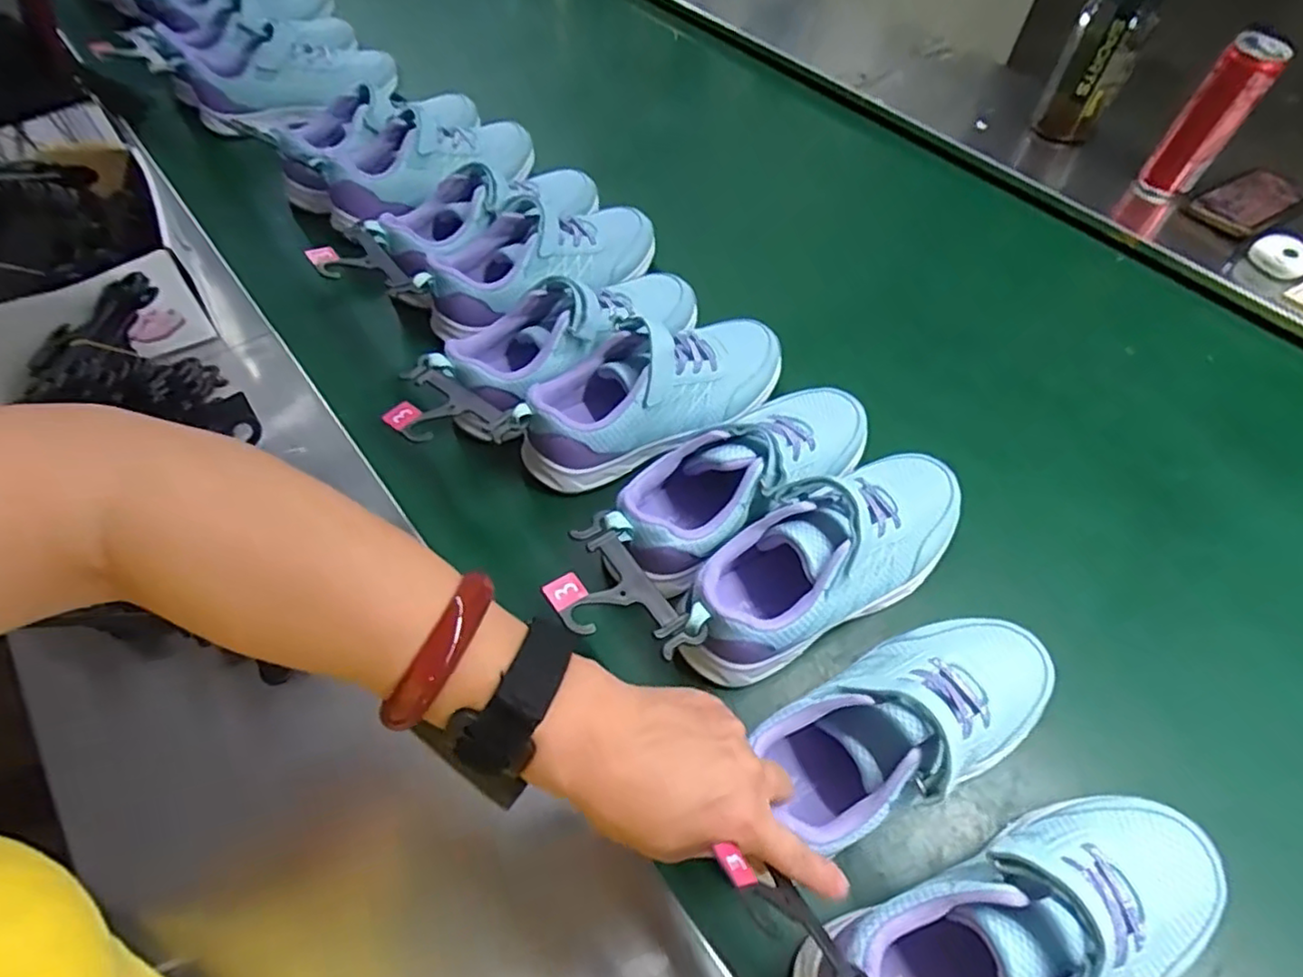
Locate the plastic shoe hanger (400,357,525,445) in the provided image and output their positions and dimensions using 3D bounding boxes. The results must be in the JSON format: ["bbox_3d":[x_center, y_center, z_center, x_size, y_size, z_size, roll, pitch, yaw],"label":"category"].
[{"bbox_3d":[-0.148,-0.052,0.481,0.095,0.016,0.060,29,58,15],"label":"plastic shoe hanger"}]

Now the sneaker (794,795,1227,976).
[{"bbox_3d":[0.181,0.219,0.327,0.238,0.086,0.085,-8,56,-18],"label":"sneaker"}]

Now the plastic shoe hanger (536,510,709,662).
[{"bbox_3d":[-0.023,0.065,0.396,0.063,0.014,0.099,-35,64,-25],"label":"plastic shoe hanger"}]

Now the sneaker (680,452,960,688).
[{"bbox_3d":[0.120,0.045,0.456,0.230,0.086,0.082,-26,61,-20],"label":"sneaker"}]

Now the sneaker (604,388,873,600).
[{"bbox_3d":[0.063,-0.006,0.492,0.249,0.086,0.084,-30,62,-23],"label":"sneaker"}]

